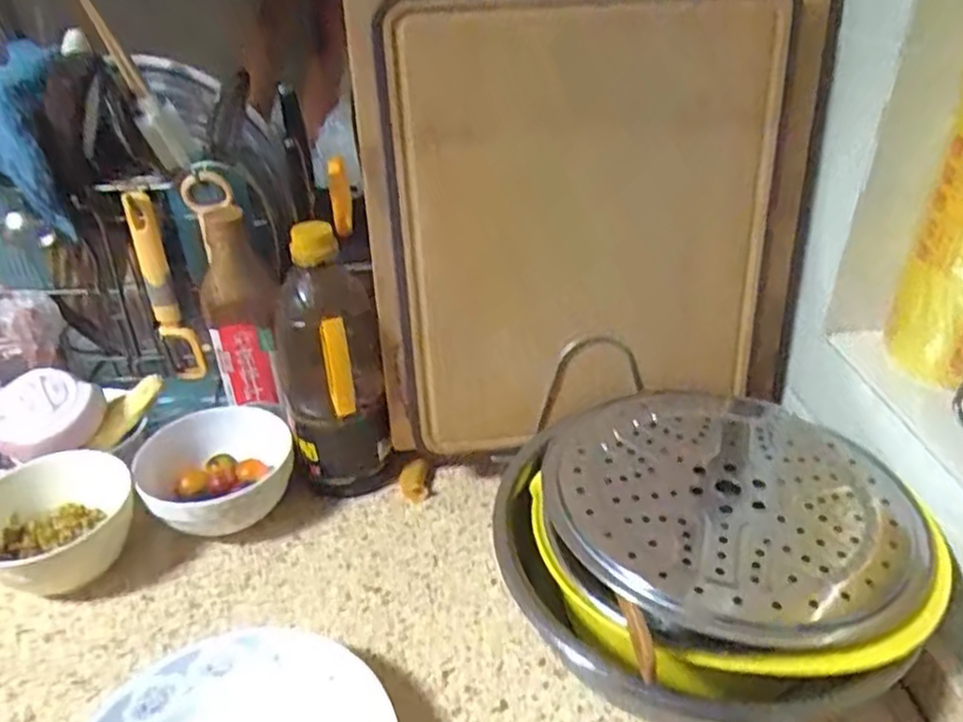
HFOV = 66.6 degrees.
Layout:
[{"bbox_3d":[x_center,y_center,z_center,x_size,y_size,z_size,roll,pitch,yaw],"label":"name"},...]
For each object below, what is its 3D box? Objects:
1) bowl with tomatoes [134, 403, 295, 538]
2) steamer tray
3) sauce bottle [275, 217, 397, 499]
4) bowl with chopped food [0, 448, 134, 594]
[{"bbox_3d":[-0.230,0.103,0.650,0.126,0.069,0.134,-1,34,1],"label":"bowl with tomatoes"},{"bbox_3d":[0.168,0.083,0.524,0.237,0.029,0.269,0,34,2],"label":"steamer tray"},{"bbox_3d":[-0.130,0.004,0.636,0.082,0.248,0.069,-11,35,-13],"label":"sauce bottle"},{"bbox_3d":[-0.366,0.129,0.618,0.132,0.066,0.120,-1,34,1],"label":"bowl with chopped food"}]

